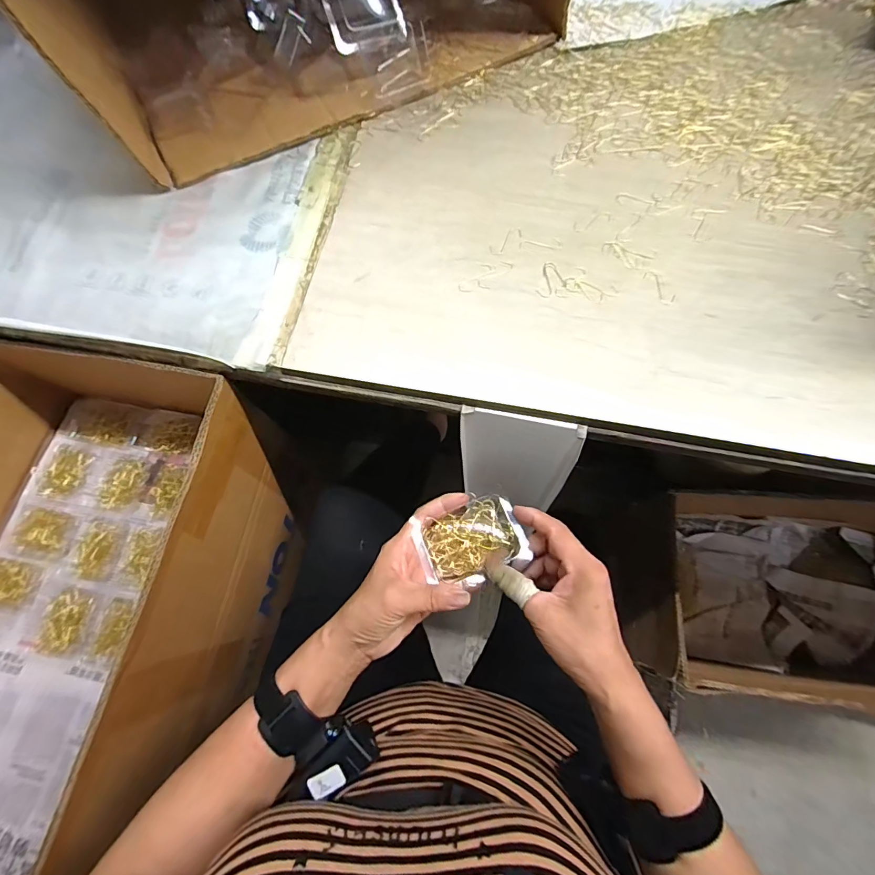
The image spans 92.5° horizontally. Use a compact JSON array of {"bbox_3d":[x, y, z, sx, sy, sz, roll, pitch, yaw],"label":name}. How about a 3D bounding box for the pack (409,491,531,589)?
[{"bbox_3d":[0.030,0.091,0.366,0.087,0.023,0.071,-14,72,-3],"label":"pack"}]

